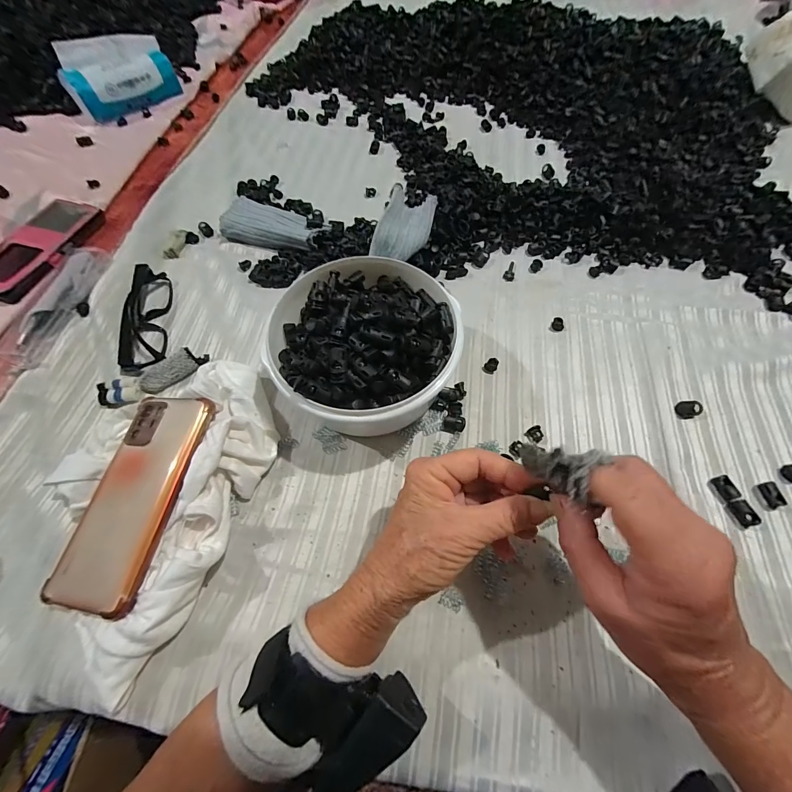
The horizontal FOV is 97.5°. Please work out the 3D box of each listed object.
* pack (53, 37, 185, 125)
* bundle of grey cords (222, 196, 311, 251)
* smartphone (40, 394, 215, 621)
[{"bbox_3d":[-0.463,-0.537,0.586,0.163,0.081,0.090,-39,68,-17],"label":"pack"},{"bbox_3d":[-0.151,-0.206,0.424,0.119,0.030,0.054,18,65,11],"label":"bundle of grey cords"},{"bbox_3d":[-0.202,0.072,0.268,0.075,0.011,0.158,1,63,15],"label":"smartphone"}]

